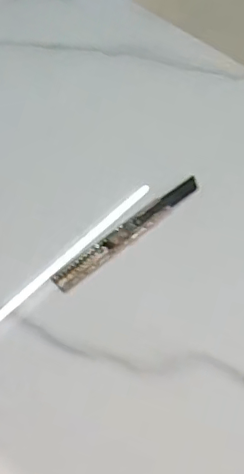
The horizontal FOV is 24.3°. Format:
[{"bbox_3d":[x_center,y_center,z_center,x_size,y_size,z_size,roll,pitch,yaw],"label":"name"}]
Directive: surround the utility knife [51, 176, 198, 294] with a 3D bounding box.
[{"bbox_3d":[0.007,-0.006,0.565,0.181,0.011,0.022,-36,63,-21],"label":"utility knife"}]

